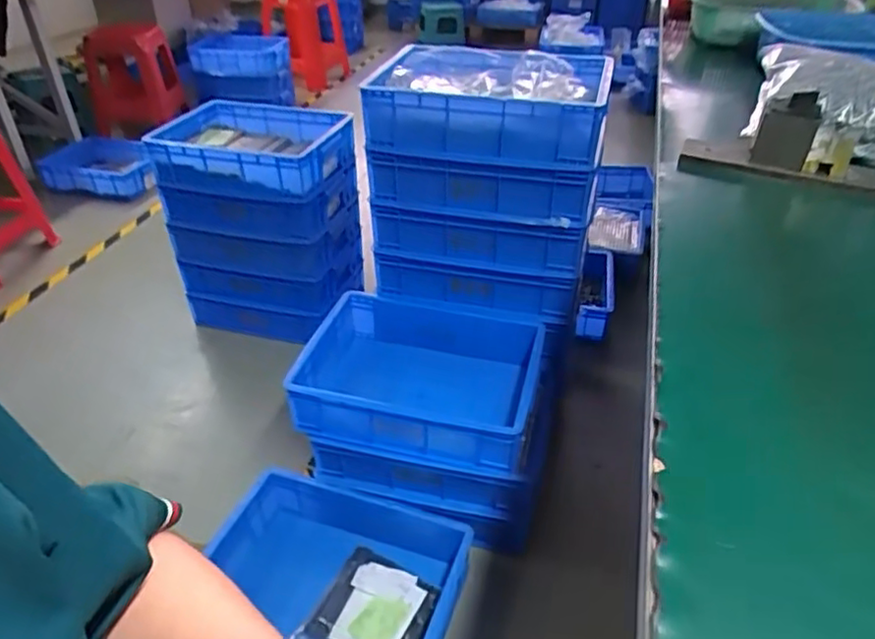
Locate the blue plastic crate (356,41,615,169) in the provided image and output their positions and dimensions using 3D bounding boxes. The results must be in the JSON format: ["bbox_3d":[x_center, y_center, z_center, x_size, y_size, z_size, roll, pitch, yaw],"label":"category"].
[{"bbox_3d":[0.093,-0.404,1.179,0.424,0.134,0.320,10,37,15],"label":"blue plastic crate"}]

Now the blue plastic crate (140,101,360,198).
[{"bbox_3d":[-0.460,-0.424,1.593,0.458,0.120,0.322,10,37,15],"label":"blue plastic crate"}]

